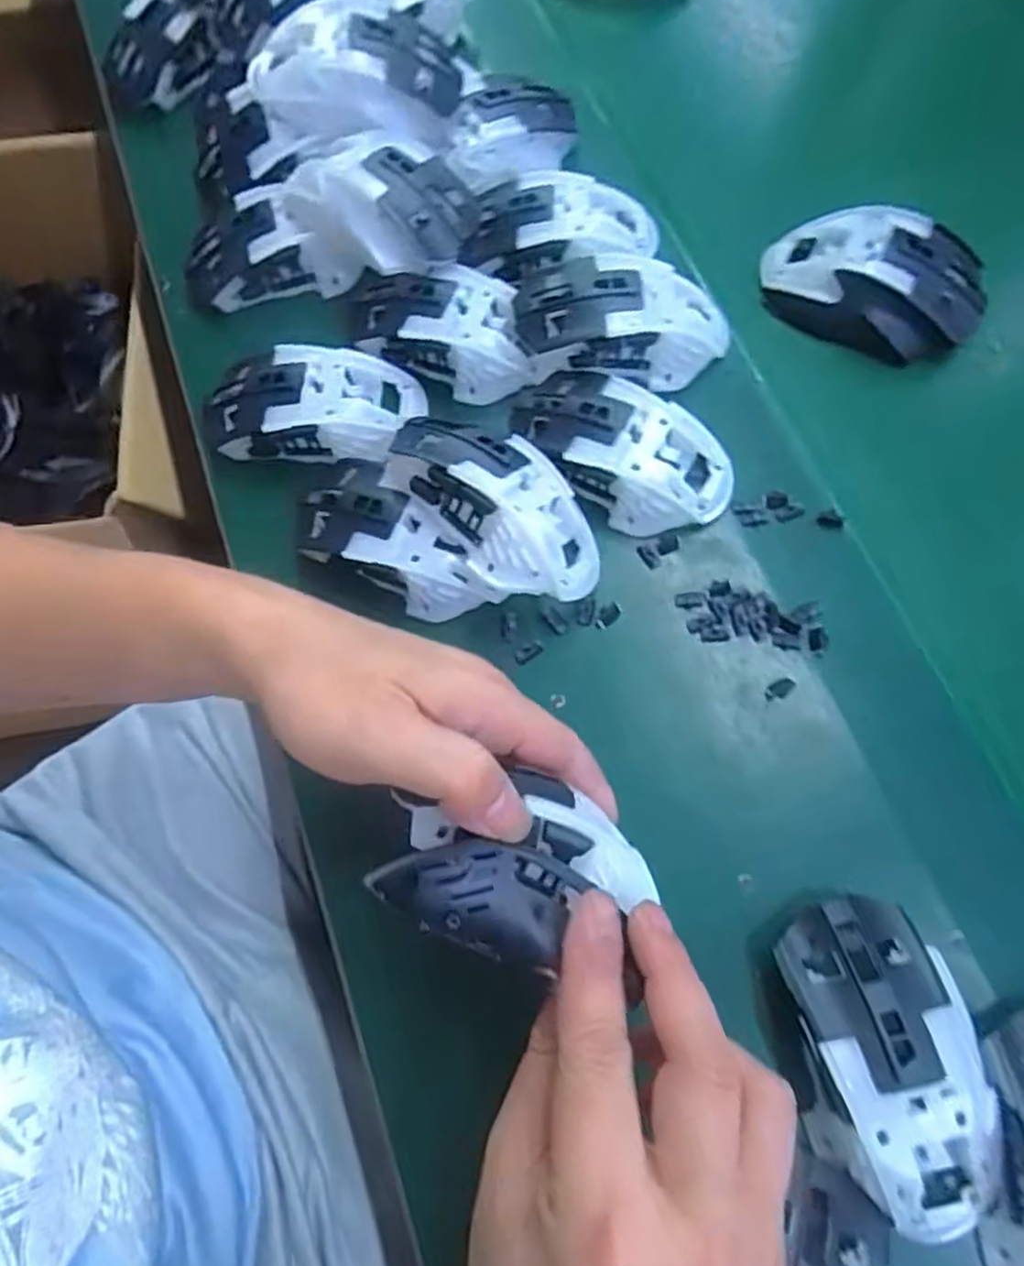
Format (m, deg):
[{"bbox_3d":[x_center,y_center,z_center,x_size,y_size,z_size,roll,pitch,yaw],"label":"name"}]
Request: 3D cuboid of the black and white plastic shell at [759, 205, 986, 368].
[{"bbox_3d":[0.198,-0.192,0.399,0.114,0.038,0.065,15,71,7],"label":"black and white plastic shell"}]

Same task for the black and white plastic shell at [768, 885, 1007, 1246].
[{"bbox_3d":[0.143,0.163,0.276,0.062,0.033,0.114,-7,70,-1],"label":"black and white plastic shell"}]

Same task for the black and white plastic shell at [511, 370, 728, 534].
[{"bbox_3d":[0.054,-0.093,0.367,0.113,0.035,0.058,29,73,12],"label":"black and white plastic shell"}]

